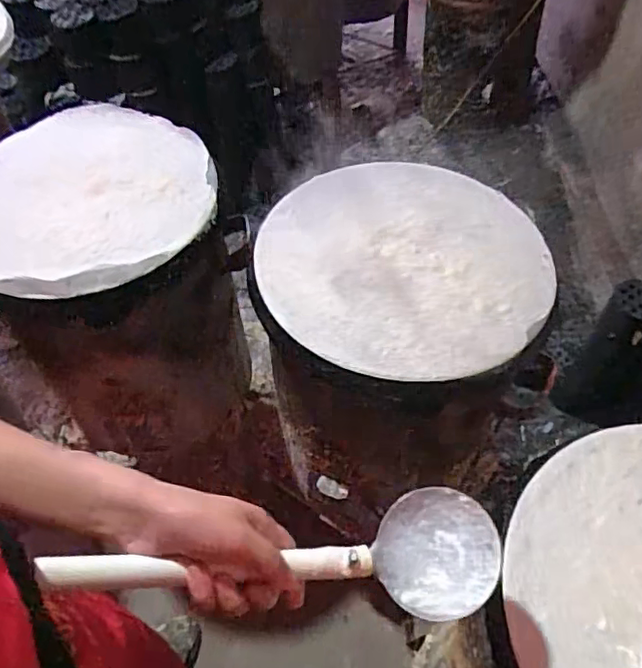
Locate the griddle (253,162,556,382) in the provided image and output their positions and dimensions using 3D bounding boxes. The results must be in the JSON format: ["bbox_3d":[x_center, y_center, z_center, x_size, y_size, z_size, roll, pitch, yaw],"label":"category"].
[{"bbox_3d":[0.106,-0.100,0.750,0.359,0.023,0.357,1,55,-1],"label":"griddle"}]

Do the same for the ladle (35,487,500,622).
[{"bbox_3d":[-0.021,0.154,0.410,0.310,0.060,0.089,8,52,-23],"label":"ladle"}]

